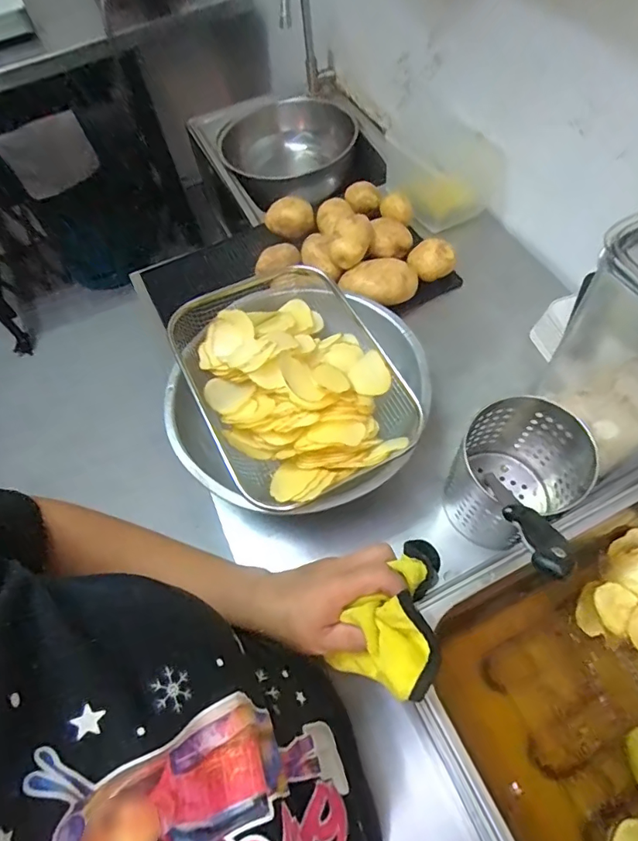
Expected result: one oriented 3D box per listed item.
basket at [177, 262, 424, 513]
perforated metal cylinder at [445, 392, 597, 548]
[{"bbox_3d":[-0.028,-0.045,0.552,0.222,0.072,0.287,-25,63,-9],"label":"basket"},{"bbox_3d":[0.205,0.055,0.515,0.118,0.143,0.128,-2,62,3],"label":"perforated metal cylinder"}]

